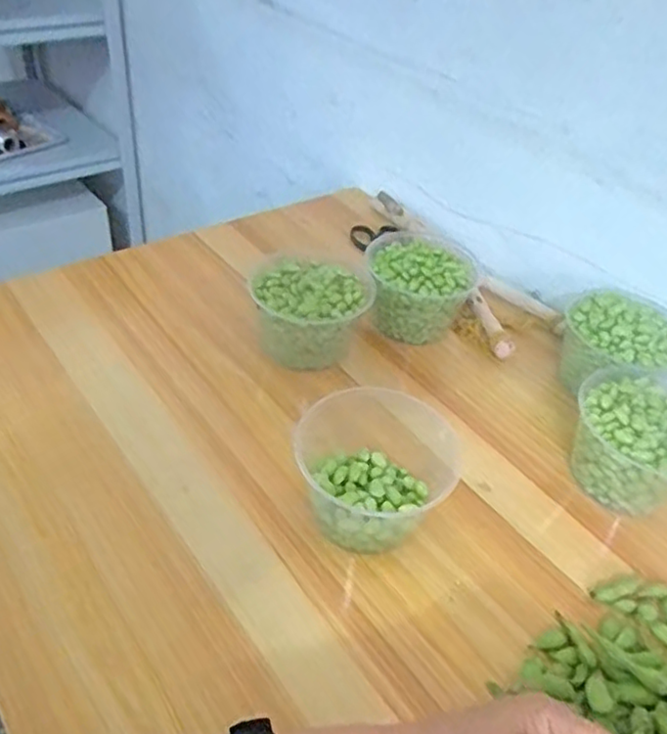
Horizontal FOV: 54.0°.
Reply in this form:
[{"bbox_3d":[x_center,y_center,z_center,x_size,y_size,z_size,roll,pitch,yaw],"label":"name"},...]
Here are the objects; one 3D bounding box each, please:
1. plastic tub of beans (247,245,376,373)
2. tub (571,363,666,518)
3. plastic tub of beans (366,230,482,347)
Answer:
[{"bbox_3d":[-0.020,-0.050,0.599,0.101,0.078,0.092,4,42,-3],"label":"plastic tub of beans"},{"bbox_3d":[0.241,0.060,0.514,0.100,0.069,0.106,4,42,-3],"label":"tub"},{"bbox_3d":[0.084,-0.078,0.649,0.105,0.074,0.107,4,42,-3],"label":"plastic tub of beans"}]

